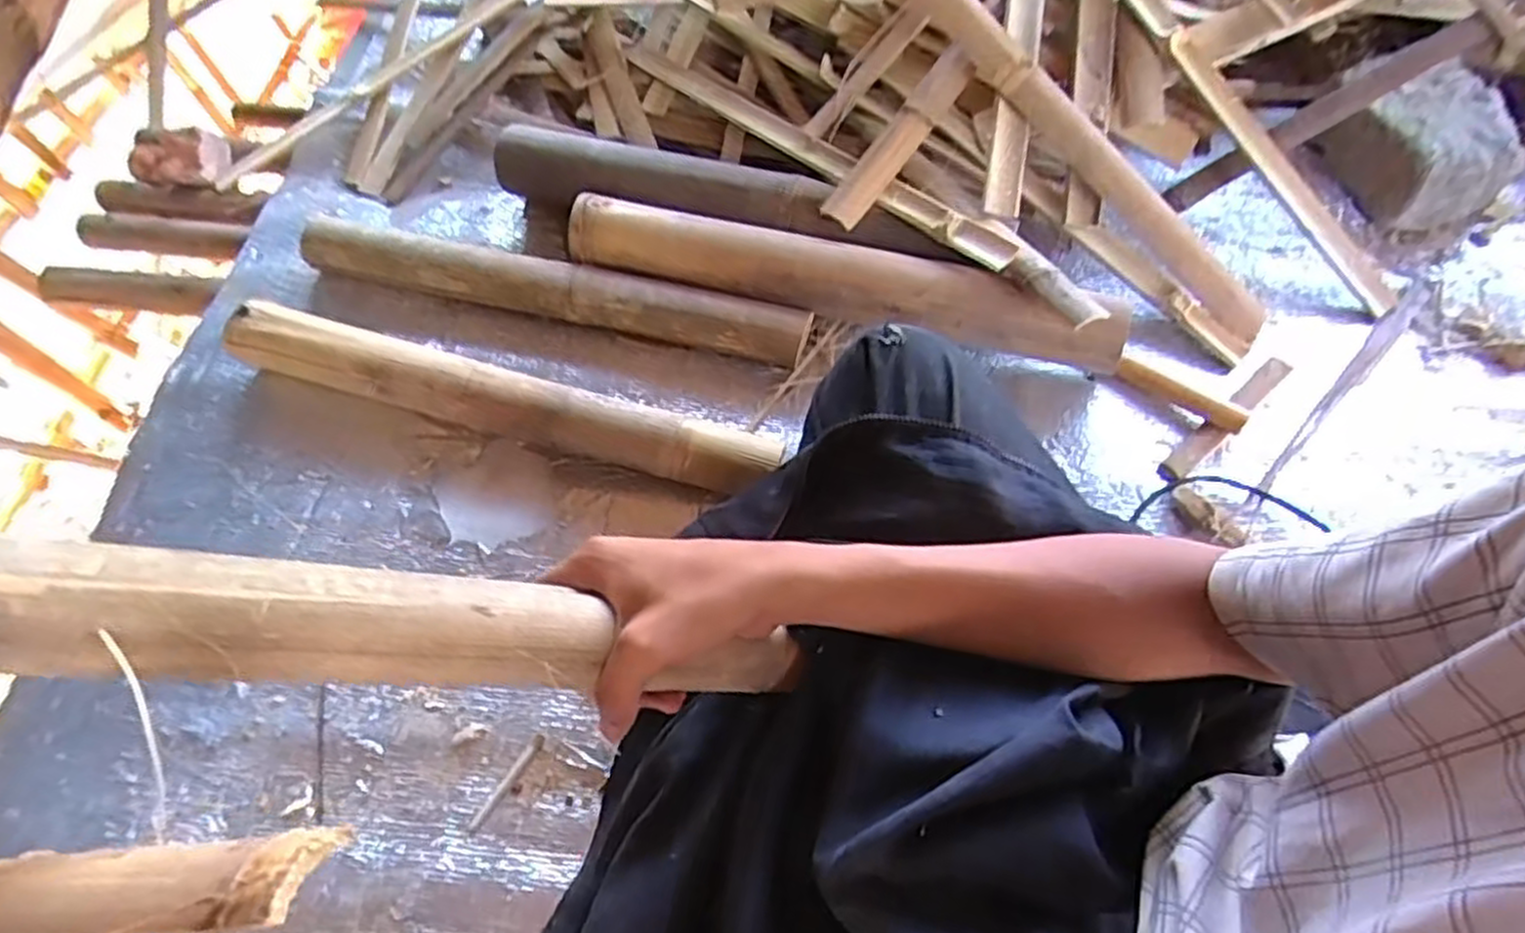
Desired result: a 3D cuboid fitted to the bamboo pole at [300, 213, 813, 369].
[{"bbox_3d":[-0.205,-0.176,0.759,0.500,0.043,0.050,13,60,6],"label":"bamboo pole"}]

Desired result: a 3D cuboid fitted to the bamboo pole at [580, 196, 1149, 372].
[{"bbox_3d":[0.068,-0.181,0.726,0.516,0.057,0.060,15,61,7],"label":"bamboo pole"}]

